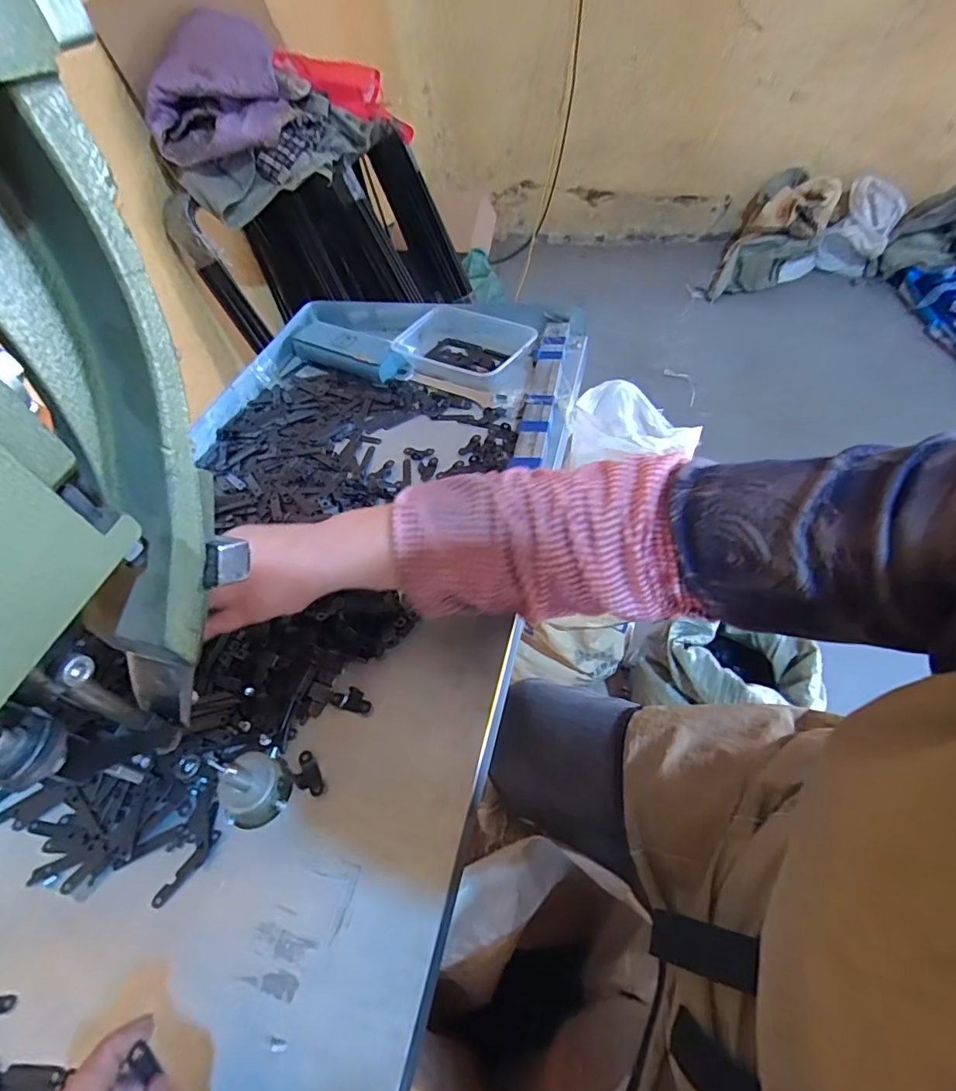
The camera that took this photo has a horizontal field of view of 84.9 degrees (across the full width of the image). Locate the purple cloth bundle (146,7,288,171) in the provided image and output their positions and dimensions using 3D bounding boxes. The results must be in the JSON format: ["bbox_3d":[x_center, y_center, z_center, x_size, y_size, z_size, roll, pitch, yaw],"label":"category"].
[{"bbox_3d":[-0.573,-0.978,1.126,0.292,0.201,0.221,-20,52,-8],"label":"purple cloth bundle"}]

